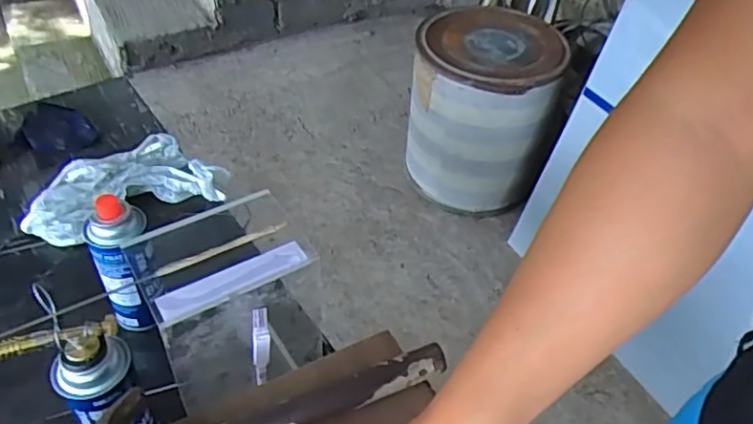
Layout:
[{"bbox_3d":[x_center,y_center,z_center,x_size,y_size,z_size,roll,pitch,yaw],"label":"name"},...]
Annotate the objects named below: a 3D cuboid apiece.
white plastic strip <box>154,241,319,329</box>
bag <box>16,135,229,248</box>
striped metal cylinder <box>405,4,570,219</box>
[{"bbox_3d":[-0.131,0.062,0.566,0.145,0.008,0.034,-21,50,-26],"label":"white plastic strip"},{"bbox_3d":[-0.382,-0.040,0.923,0.282,0.051,0.127,-18,48,-24],"label":"bag"},{"bbox_3d":[0.292,-0.290,1.756,0.387,0.451,0.402,11,43,5],"label":"striped metal cylinder"}]

